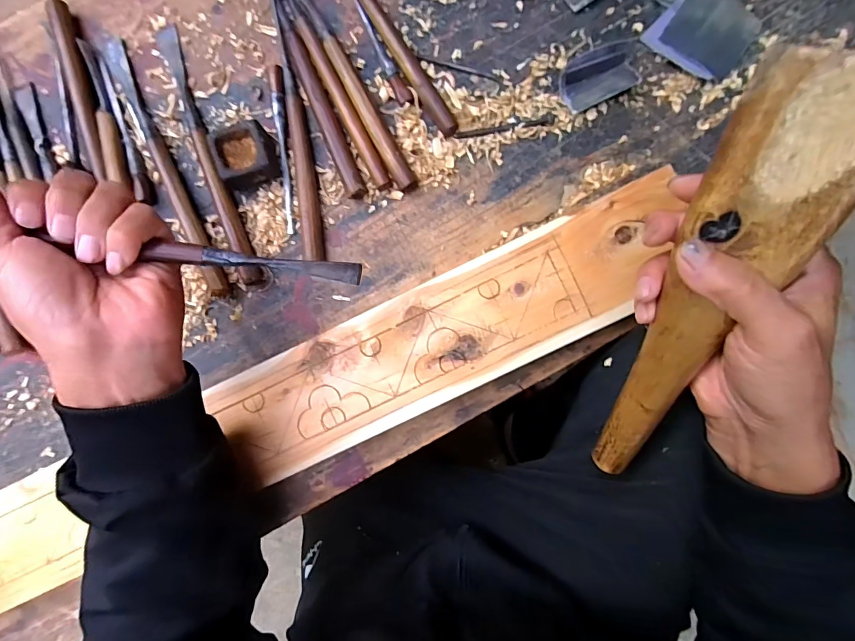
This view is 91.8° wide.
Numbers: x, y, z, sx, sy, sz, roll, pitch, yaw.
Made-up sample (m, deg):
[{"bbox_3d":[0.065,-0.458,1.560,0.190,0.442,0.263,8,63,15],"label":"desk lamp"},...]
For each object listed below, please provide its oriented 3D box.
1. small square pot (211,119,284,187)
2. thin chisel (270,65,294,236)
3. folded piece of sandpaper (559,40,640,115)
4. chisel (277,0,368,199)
[{"bbox_3d":[-0.163,-0.149,0.374,0.049,0.027,0.048,-22,89,2],"label":"small square pot"},{"bbox_3d":[-0.132,-0.156,0.379,0.012,0.008,0.149,-5,90,2],"label":"thin chisel"},{"bbox_3d":[0.155,-0.217,0.365,0.073,0.017,0.041,-22,89,2],"label":"folded piece of sandpaper"},{"bbox_3d":[-0.110,-0.226,0.375,0.023,0.017,0.247,-23,89,2],"label":"chisel"}]

